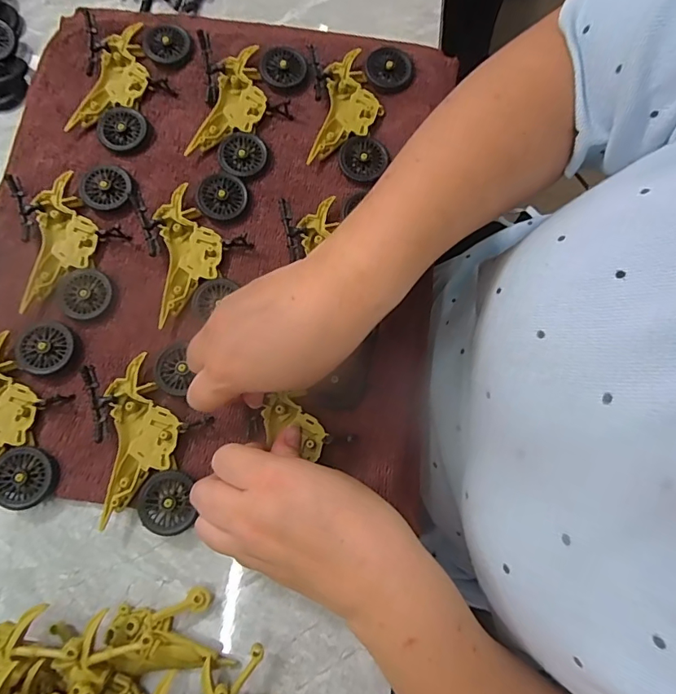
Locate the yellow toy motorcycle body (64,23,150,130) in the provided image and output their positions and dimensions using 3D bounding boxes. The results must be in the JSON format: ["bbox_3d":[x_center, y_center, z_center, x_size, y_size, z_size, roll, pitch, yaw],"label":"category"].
[{"bbox_3d":[-0.175,-0.212,0.368,0.042,0.010,0.099,11,76,3],"label":"yellow toy motorcycle body"}]

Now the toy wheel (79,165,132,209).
[{"bbox_3d":[-0.171,-0.118,0.342,0.036,0.004,0.032,-23,89,-19],"label":"toy wheel"}]

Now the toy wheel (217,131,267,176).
[{"bbox_3d":[-0.073,-0.147,0.354,0.035,0.008,0.039,-34,78,-8],"label":"toy wheel"}]

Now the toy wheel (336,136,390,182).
[{"bbox_3d":[0.018,-0.144,0.353,0.036,0.006,0.037,0,76,0],"label":"toy wheel"}]

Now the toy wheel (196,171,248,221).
[{"bbox_3d":[-0.085,-0.113,0.344,0.035,0.011,0.038,0,76,0],"label":"toy wheel"}]

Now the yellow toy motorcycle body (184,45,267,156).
[{"bbox_3d":[-0.079,-0.189,0.363,0.042,0.012,0.099,15,76,4],"label":"yellow toy motorcycle body"}]

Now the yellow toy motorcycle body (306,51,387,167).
[{"bbox_3d":[0.009,-0.187,0.363,0.048,0.012,0.099,8,76,2],"label":"yellow toy motorcycle body"}]

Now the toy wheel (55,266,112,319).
[{"bbox_3d":[-0.179,-0.037,0.326,0.035,0.008,0.036,0,76,0],"label":"toy wheel"}]

